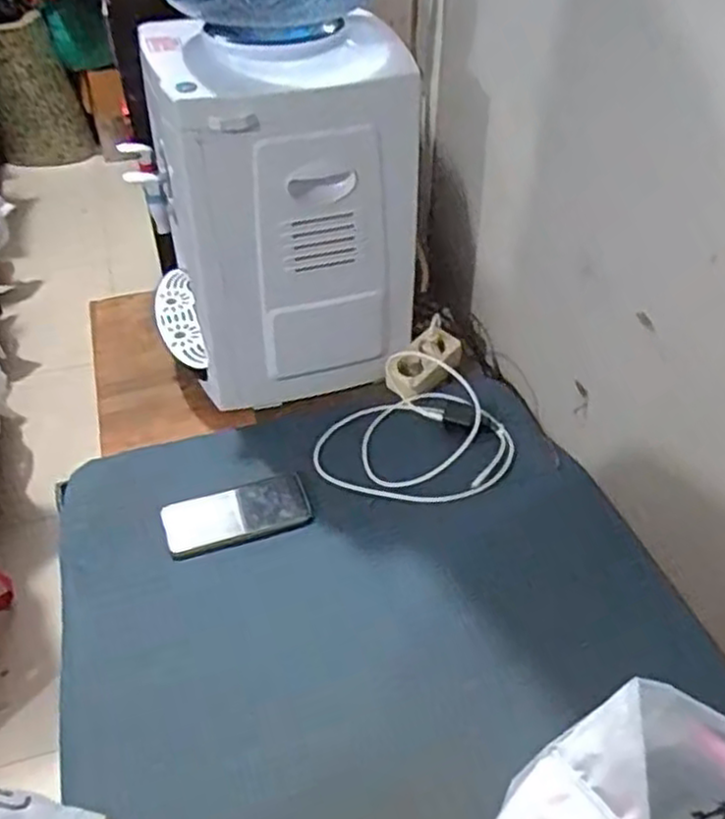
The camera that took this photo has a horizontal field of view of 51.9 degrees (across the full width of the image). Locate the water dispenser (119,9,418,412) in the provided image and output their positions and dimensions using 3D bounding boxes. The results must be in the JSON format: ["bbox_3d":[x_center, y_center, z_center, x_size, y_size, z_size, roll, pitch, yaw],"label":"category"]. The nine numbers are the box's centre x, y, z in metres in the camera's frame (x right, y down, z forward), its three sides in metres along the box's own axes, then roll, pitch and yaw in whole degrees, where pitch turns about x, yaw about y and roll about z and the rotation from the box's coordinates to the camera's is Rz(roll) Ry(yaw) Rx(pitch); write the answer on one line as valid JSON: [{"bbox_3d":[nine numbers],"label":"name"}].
[{"bbox_3d":[-0.125,-0.256,0.979,0.293,0.425,0.284,-19,45,-19],"label":"water dispenser"}]

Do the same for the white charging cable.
[{"bbox_3d":[0.072,0.019,0.936,0.236,0.056,0.209,16,45,18],"label":"white charging cable"}]

